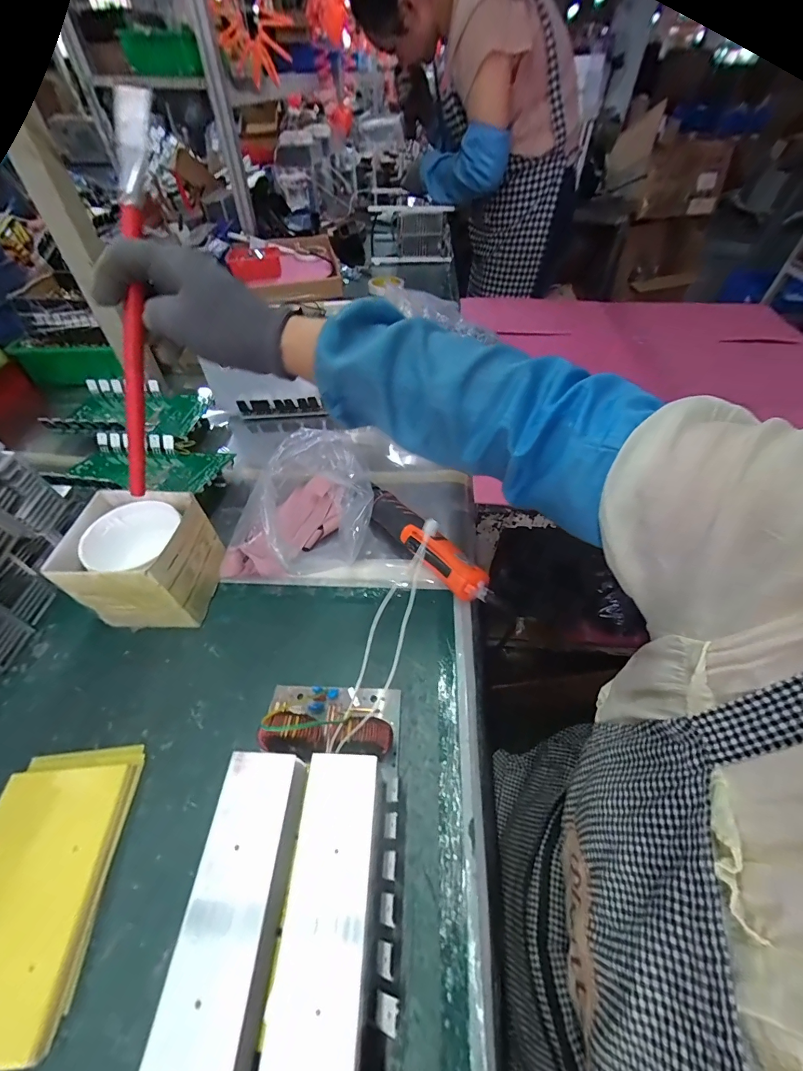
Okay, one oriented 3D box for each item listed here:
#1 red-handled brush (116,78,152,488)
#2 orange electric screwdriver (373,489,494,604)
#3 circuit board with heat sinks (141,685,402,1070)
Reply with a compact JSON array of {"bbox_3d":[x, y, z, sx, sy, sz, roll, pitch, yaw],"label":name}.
[{"bbox_3d":[-0.210,-0.169,0.310,0.023,0.280,0.012,19,21,14],"label":"red-handled brush"},{"bbox_3d":[0.028,0.013,0.466,0.043,0.051,0.187,-31,56,-24],"label":"orange electric screwdriver"},{"bbox_3d":[-0.063,0.216,0.278,0.116,0.094,0.236,1,52,0],"label":"circuit board with heat sinks"}]

